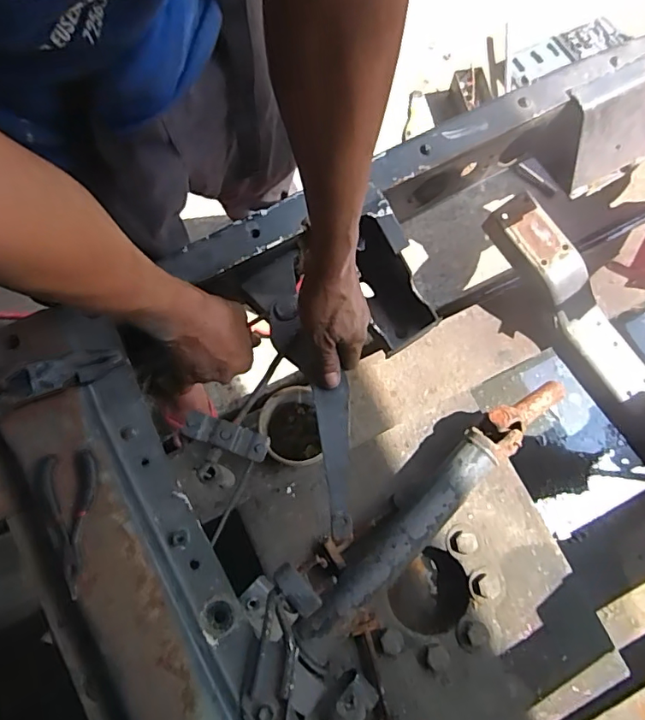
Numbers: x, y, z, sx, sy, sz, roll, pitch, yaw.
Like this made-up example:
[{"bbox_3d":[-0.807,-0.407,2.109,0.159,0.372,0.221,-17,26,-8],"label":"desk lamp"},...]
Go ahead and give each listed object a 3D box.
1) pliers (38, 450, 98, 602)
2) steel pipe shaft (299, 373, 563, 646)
[{"bbox_3d":[-0.219,0.141,0.448,0.046,0.011,0.117,-9,76,-4],"label":"pliers"},{"bbox_3d":[0.188,0.214,0.808,0.570,0.055,0.071,-42,80,-11],"label":"steel pipe shaft"}]

